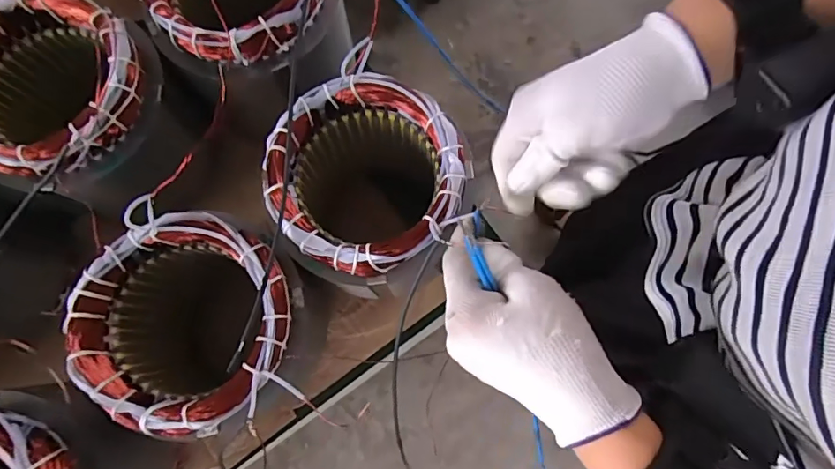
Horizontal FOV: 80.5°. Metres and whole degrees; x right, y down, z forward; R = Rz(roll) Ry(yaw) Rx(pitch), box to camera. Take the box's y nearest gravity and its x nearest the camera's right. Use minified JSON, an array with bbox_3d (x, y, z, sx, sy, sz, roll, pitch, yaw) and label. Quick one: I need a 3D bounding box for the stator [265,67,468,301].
[{"bbox_3d":[-0.039,-0.032,0.410,0.132,0.165,0.128,0,77,0],"label":"stator"}]

